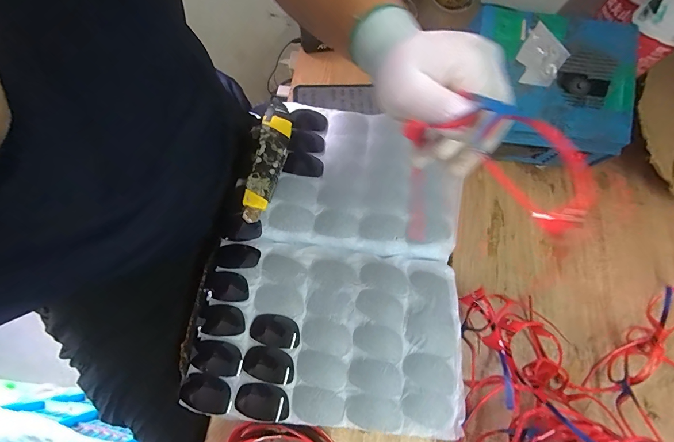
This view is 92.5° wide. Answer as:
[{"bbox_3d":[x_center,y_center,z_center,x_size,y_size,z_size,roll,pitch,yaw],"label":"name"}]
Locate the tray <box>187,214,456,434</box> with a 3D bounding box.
[{"bbox_3d":[-0.015,0.116,0.371,0.299,0.043,0.205,7,70,0],"label":"tray"}]

